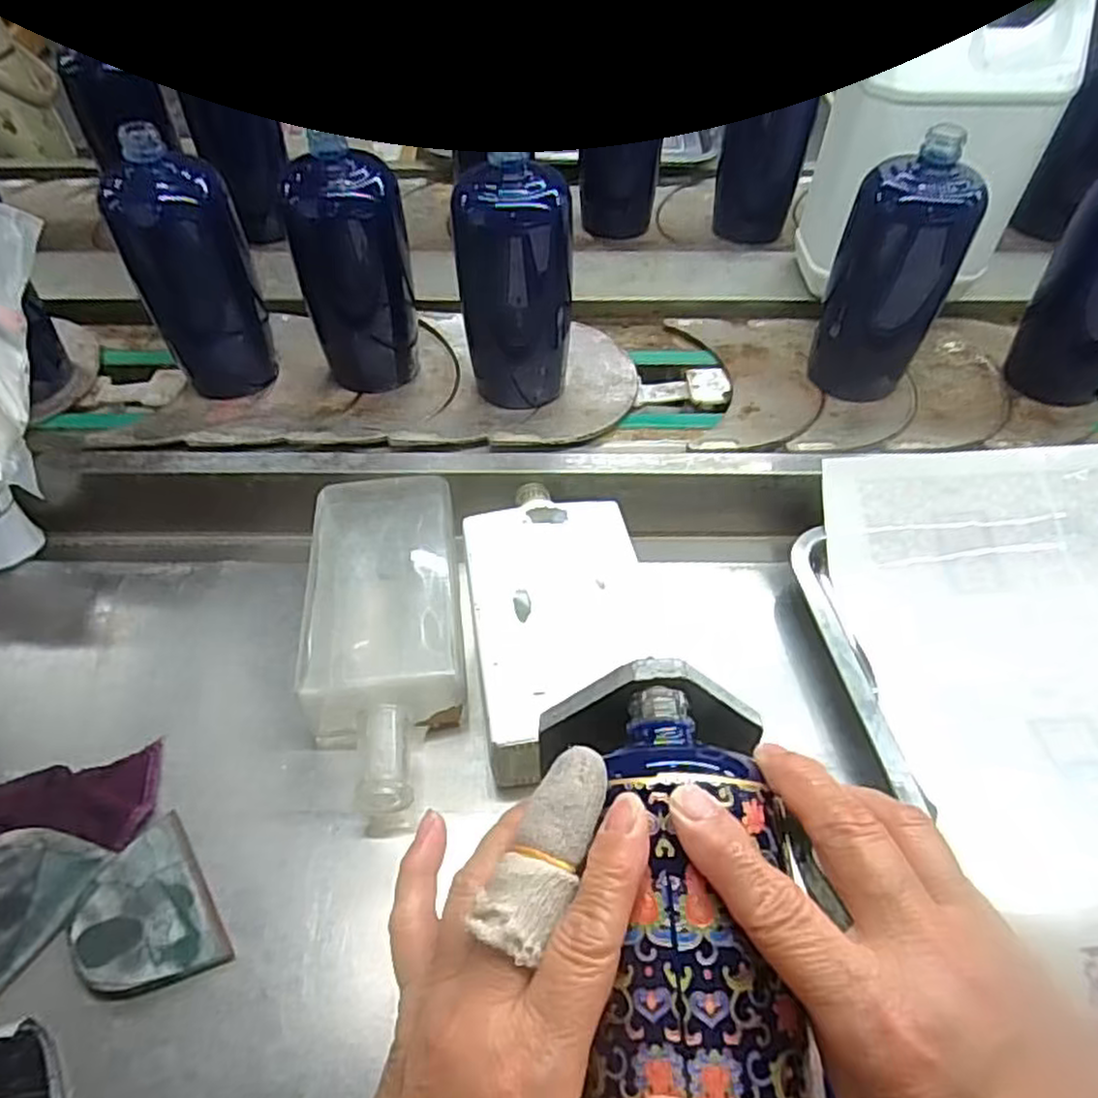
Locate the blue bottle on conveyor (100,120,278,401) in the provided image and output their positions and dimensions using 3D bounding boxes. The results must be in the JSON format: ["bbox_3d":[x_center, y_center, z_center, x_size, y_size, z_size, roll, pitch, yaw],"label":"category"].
[{"bbox_3d":[-0.265,-0.207,0.543,0.062,0.174,0.065,13,52,10],"label":"blue bottle on conveyor"}]

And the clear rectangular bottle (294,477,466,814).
[{"bbox_3d":[-0.098,0.046,0.438,0.089,0.052,0.223,-7,49,-4],"label":"clear rectangular bottle"}]

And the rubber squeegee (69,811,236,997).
[{"bbox_3d":[-0.196,0.176,0.346,0.058,0.010,0.080,-30,54,-23],"label":"rubber squeegee"}]

